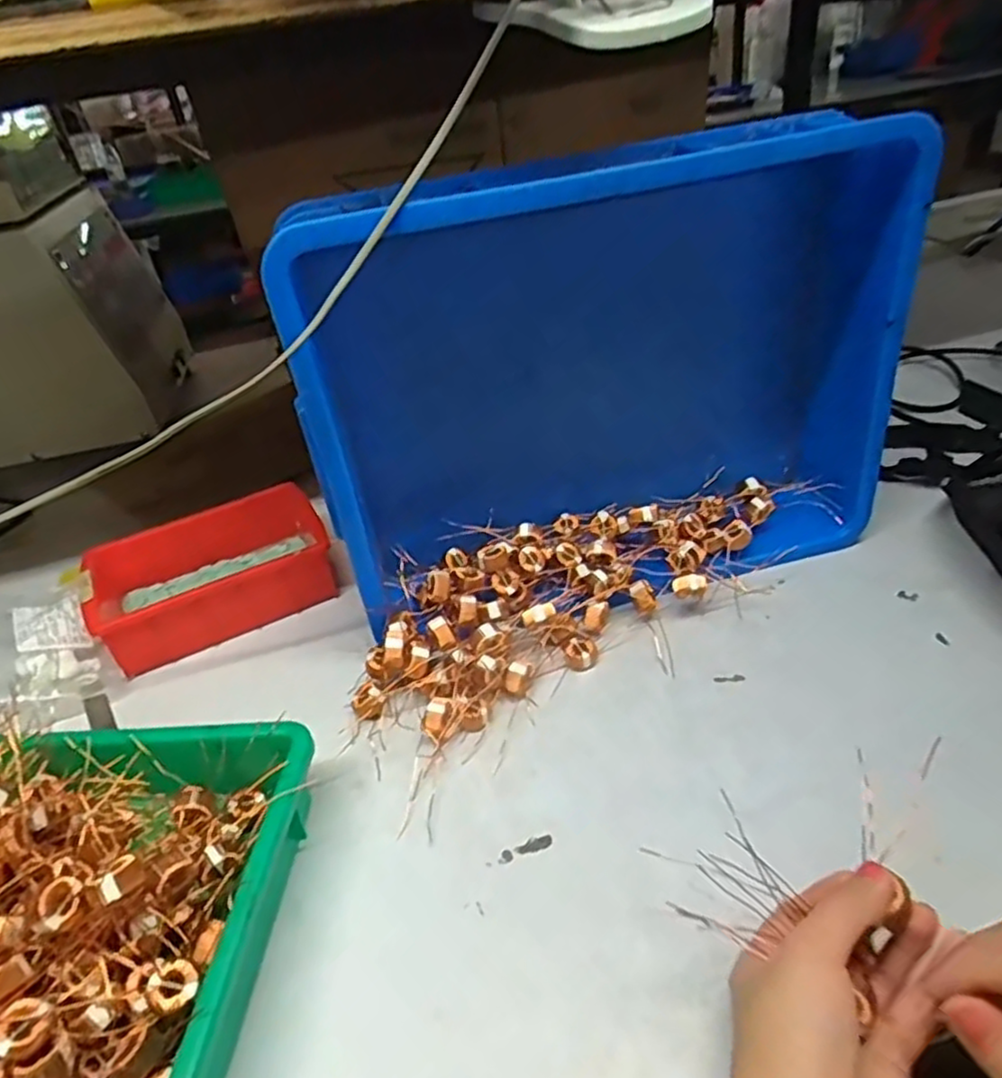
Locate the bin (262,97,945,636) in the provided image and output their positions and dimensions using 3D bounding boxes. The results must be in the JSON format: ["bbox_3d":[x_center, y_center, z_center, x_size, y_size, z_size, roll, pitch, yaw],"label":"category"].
[{"bbox_3d":[0.077,-0.110,0.544,0.425,0.320,0.128,-12,36,-6],"label":"bin"}]

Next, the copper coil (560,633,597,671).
[{"bbox_3d":[0.059,0.085,0.539,0.025,0.017,0.026,-5,36,4],"label":"copper coil"}]

